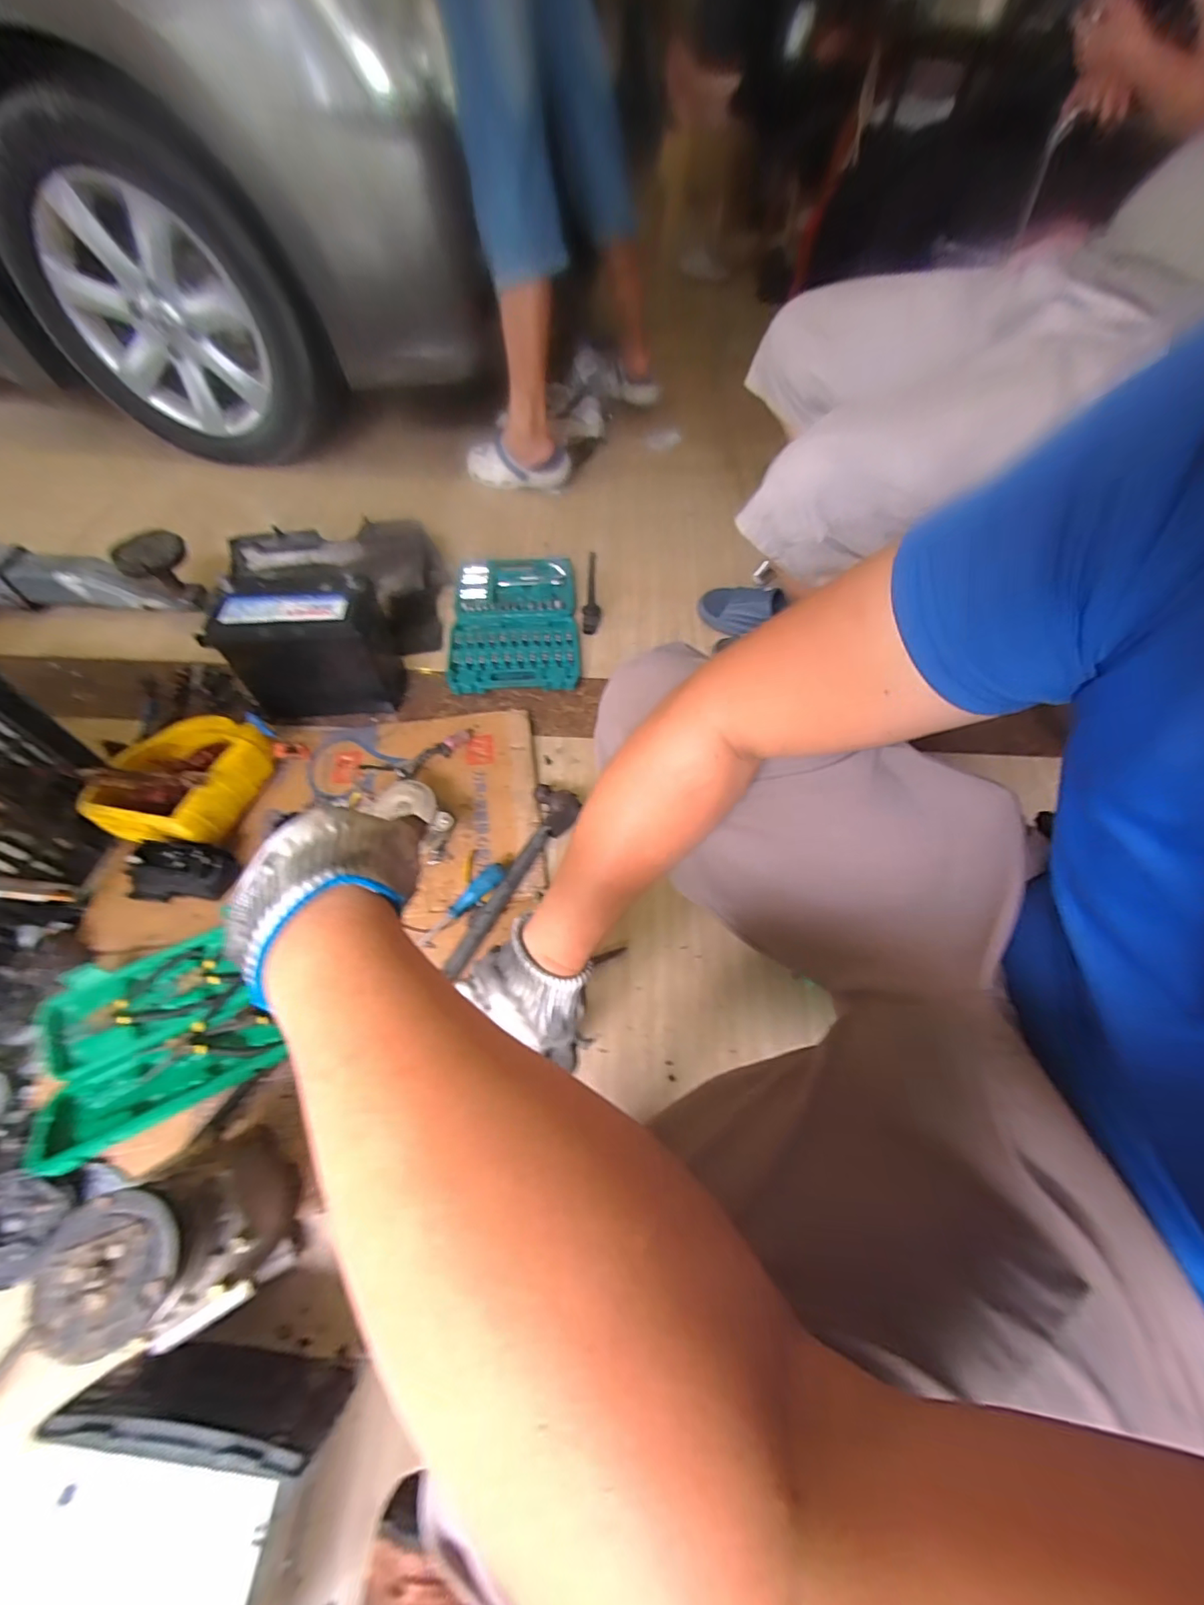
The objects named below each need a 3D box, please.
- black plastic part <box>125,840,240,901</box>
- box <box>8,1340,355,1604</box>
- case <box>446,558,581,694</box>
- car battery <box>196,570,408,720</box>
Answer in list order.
[{"bbox_3d":[-0.584,0.097,0.733,0.119,0.059,0.078,1,58,-1],"label":"black plastic part"},{"bbox_3d":[-0.349,0.591,0.421,0.203,0.103,0.198,8,58,3],"label":"box"},{"bbox_3d":[-0.182,-0.391,1.113,0.251,0.036,0.423,-2,58,-3],"label":"case"},{"bbox_3d":[-0.491,-0.275,0.902,0.238,0.195,0.144,-8,59,-7],"label":"car battery"}]

